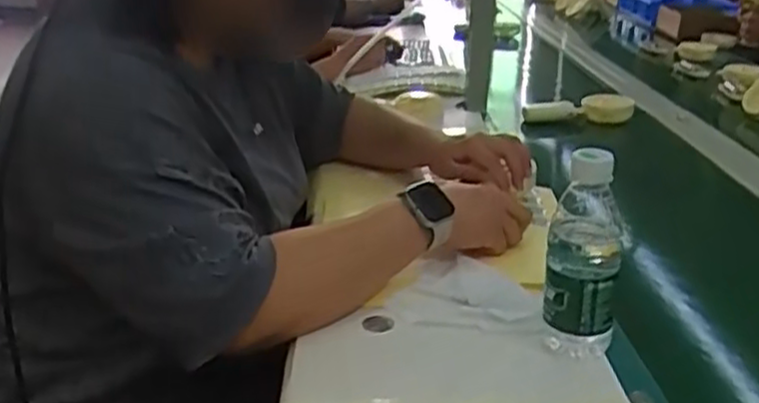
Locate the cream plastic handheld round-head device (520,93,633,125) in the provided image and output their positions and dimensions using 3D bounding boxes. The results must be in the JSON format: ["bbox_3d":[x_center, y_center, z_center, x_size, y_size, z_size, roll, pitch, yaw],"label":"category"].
[{"bbox_3d":[0.342,-0.161,1.296,0.179,0.056,0.046,3,21,4],"label":"cream plastic handheld round-head device"}]

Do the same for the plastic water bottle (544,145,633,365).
[{"bbox_3d":[0.171,0.048,0.622,0.059,0.183,0.054,5,23,14],"label":"plastic water bottle"}]

